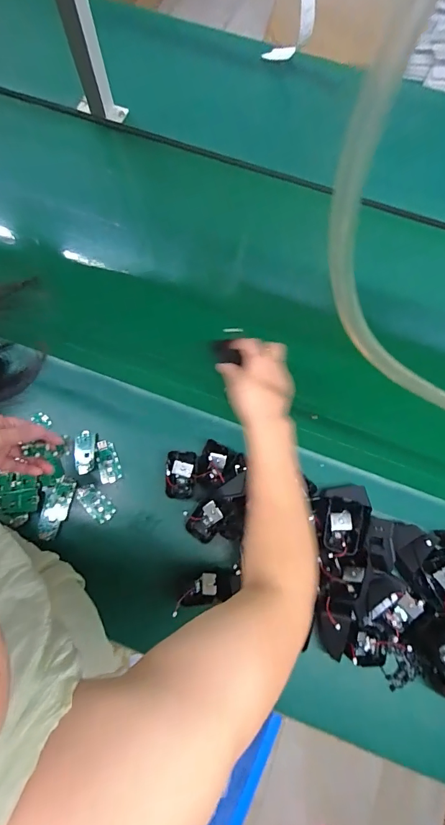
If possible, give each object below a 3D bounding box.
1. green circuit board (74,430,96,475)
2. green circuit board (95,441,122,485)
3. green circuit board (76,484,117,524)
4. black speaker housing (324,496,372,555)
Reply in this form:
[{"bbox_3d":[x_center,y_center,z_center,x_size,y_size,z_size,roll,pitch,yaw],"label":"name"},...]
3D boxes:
[{"bbox_3d":[-0.210,0.060,0.602,0.028,0.007,0.066,-5,74,-1],"label":"green circuit board"},{"bbox_3d":[-0.176,0.075,0.602,0.031,0.006,0.063,-18,75,-5],"label":"green circuit board"},{"bbox_3d":[-0.187,0.134,0.584,0.063,0.005,0.032,42,78,11],"label":"green circuit board"},{"bbox_3d":[0.162,0.150,0.514,0.053,0.019,0.071,15,75,4],"label":"black speaker housing"}]

